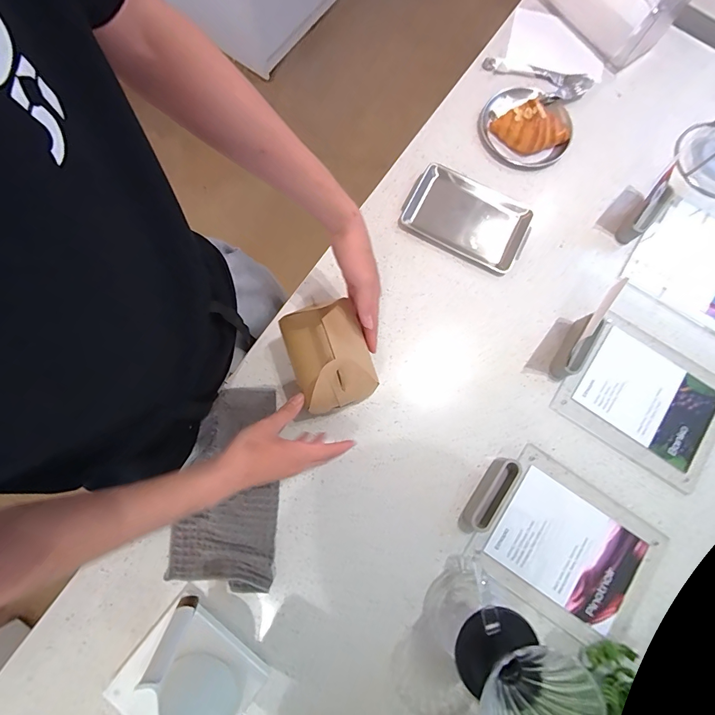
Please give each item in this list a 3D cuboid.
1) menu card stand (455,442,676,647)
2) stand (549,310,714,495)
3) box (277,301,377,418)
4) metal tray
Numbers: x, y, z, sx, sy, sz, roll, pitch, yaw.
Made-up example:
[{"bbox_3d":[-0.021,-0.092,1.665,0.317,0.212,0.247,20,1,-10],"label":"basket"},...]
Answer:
[{"bbox_3d":[0.298,0.270,0.563,0.274,0.033,0.197,34,79,6],"label":"menu card stand"},{"bbox_3d":[0.451,0.052,0.607,0.278,0.042,0.199,34,79,6],"label":"stand"},{"bbox_3d":[-0.038,-0.006,0.500,0.099,0.087,0.126,-17,79,-5],"label":"box"},{"bbox_3d":[0.191,-0.246,0.672,0.203,0.015,0.136,28,79,5],"label":"metal tray"}]

